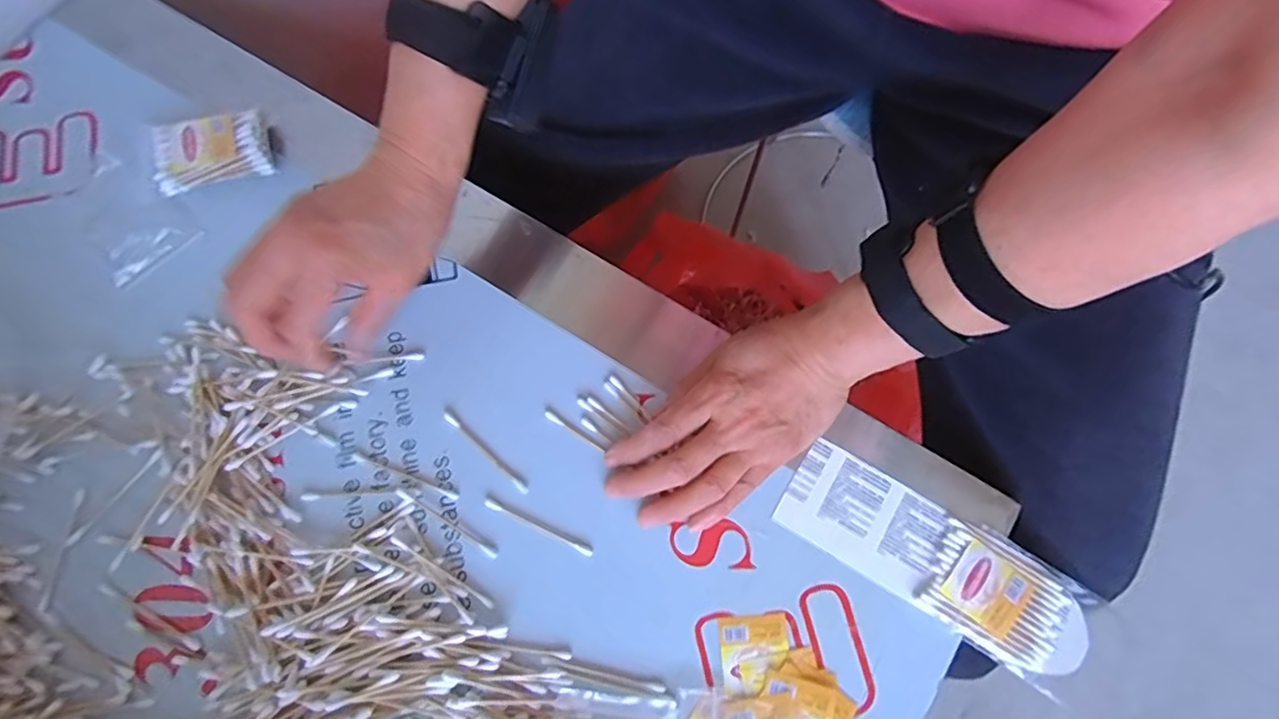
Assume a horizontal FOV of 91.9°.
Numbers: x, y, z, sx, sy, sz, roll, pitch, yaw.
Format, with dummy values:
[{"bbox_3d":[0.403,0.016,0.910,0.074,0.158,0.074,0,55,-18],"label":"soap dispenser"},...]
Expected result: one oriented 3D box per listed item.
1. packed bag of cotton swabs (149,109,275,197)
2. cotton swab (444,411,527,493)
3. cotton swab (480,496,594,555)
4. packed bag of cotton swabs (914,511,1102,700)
[{"bbox_3d":[-0.302,-0.147,0.438,0.076,0.022,0.051,-16,74,-5],"label":"packed bag of cotton swabs"},{"bbox_3d":[-0.096,0.057,0.386,0.071,0.004,0.005,41,77,11],"label":"cotton swab"},{"bbox_3d":[-0.062,0.101,0.374,0.072,0.004,0.006,24,74,7],"label":"cotton swab"},{"bbox_3d":[0.217,0.142,0.361,0.098,0.008,0.065,31,75,9],"label":"packed bag of cotton swabs"}]

